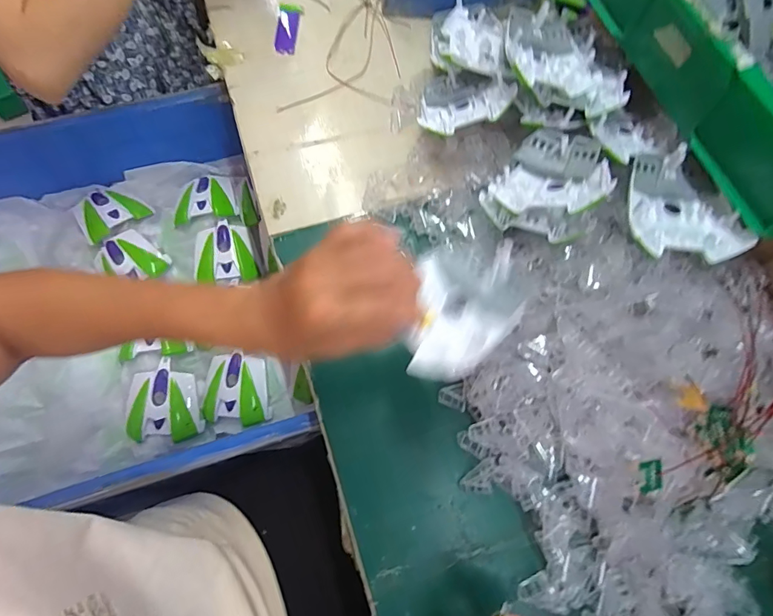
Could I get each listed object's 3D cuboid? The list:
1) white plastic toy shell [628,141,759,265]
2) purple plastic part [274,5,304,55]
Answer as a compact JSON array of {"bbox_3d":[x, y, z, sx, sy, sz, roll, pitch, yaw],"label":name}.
[{"bbox_3d":[0.259,-0.093,0.390,0.088,0.024,0.115,-10,71,-5],"label":"white plastic toy shell"},{"bbox_3d":[-0.124,-0.357,0.549,0.029,0.006,0.079,1,71,0],"label":"purple plastic part"}]

